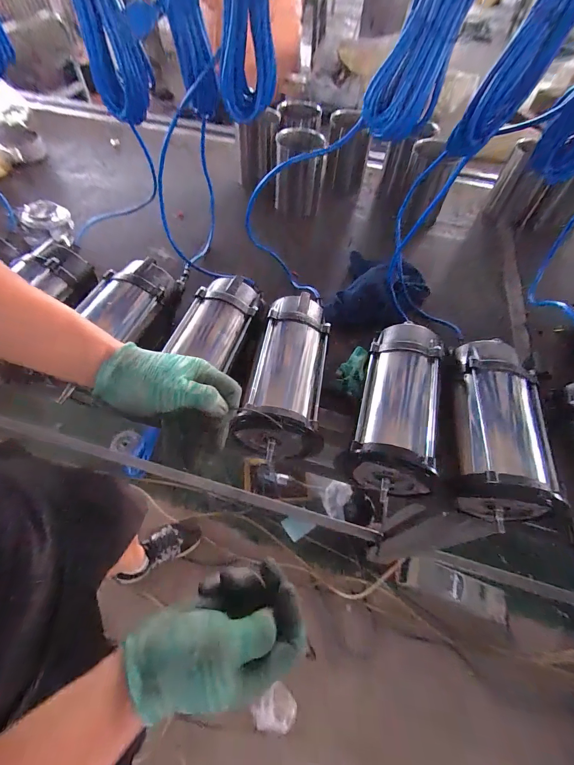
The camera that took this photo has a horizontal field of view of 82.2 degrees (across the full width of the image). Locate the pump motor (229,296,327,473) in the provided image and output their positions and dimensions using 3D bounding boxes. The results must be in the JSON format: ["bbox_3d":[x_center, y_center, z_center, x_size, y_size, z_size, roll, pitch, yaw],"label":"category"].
[{"bbox_3d":[0.009,-0.011,0.529,0.129,0.110,0.266,12,57,5],"label":"pump motor"}]

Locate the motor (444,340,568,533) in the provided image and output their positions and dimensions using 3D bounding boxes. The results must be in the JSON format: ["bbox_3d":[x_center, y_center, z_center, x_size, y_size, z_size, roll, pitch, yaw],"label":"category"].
[{"bbox_3d":[0.309,0.063,0.490,0.132,0.107,0.256,17,58,8],"label":"motor"}]

